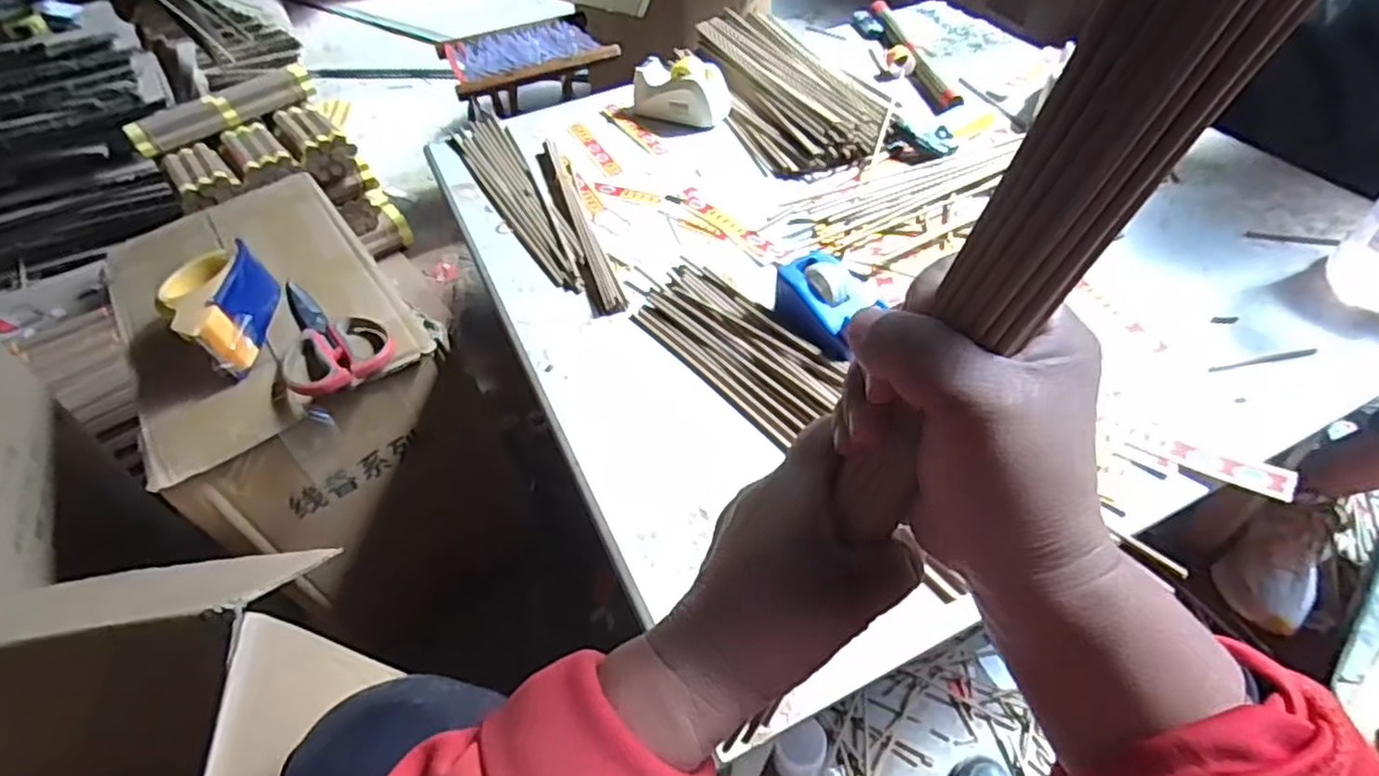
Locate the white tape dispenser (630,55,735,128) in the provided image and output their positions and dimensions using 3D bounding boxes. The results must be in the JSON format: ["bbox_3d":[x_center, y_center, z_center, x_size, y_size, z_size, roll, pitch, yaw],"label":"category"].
[{"bbox_3d":[-0.012,-0.366,0.857,0.121,0.062,0.058,16,52,18],"label":"white tape dispenser"}]

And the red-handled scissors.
[{"bbox_3d":[-0.368,-0.050,0.676,0.170,0.028,0.096,30,57,27],"label":"red-handled scissors"}]

